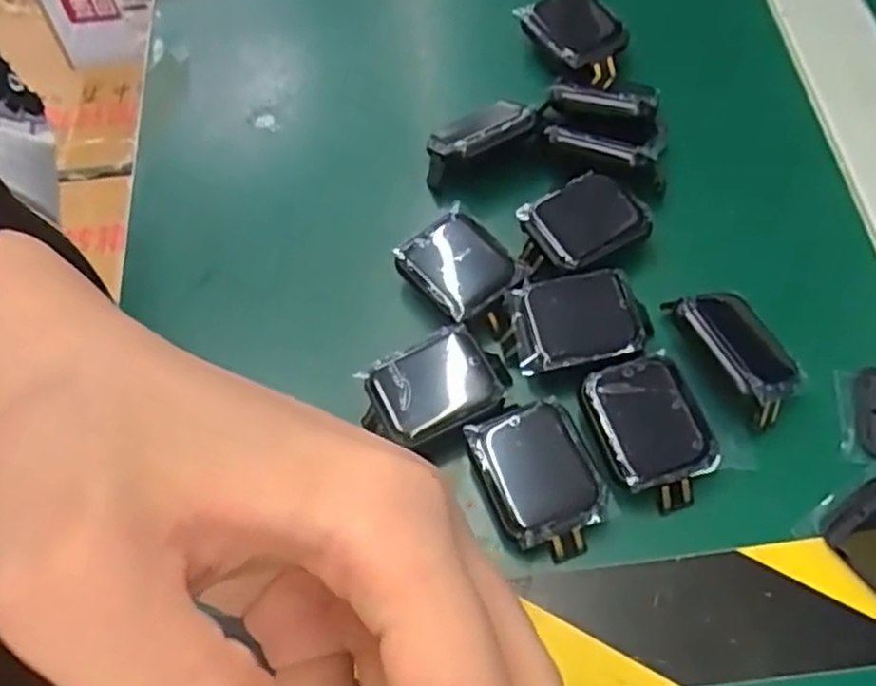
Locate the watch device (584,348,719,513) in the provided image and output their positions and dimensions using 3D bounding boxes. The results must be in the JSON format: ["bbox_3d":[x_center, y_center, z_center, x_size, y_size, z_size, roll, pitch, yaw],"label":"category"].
[{"bbox_3d":[0.070,0.030,0.253,0.035,0.016,0.048,-16,62,-3],"label":"watch device"}]

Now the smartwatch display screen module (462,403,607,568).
[{"bbox_3d":[0.034,0.044,0.248,0.033,0.016,0.047,-25,63,-8],"label":"smartwatch display screen module"}]

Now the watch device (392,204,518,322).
[{"bbox_3d":[0.008,-0.031,0.285,0.034,0.007,0.039,-40,66,-15],"label":"watch device"}]

